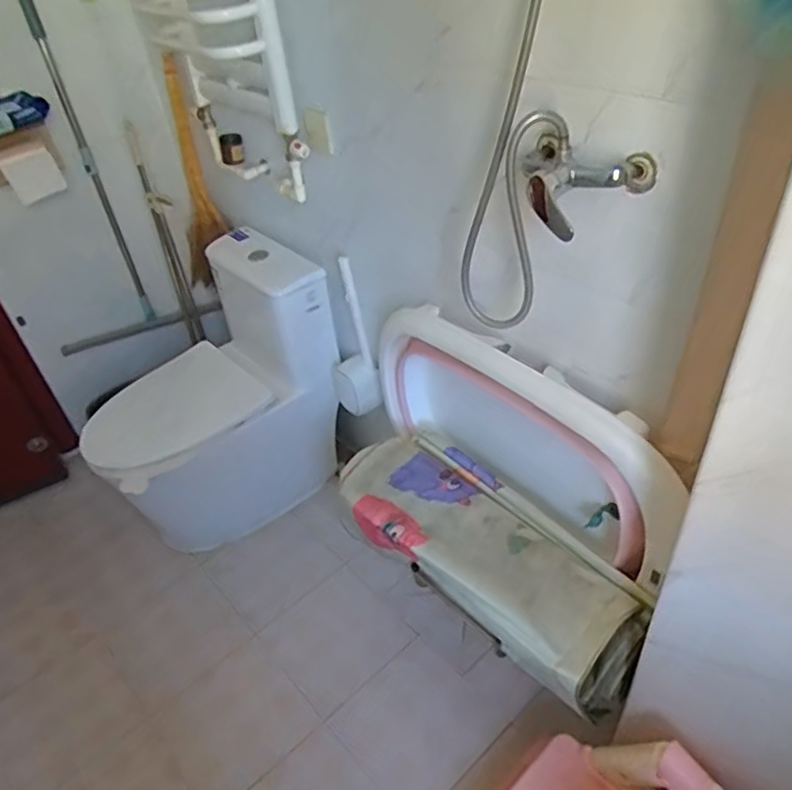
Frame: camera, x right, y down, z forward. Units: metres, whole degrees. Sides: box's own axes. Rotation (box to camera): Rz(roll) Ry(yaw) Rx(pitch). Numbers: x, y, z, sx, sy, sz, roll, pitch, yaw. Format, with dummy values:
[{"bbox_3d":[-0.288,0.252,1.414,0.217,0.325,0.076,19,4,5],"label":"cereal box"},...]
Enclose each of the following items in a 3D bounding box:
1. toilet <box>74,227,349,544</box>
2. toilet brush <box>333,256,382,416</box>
[{"bbox_3d":[-0.515,0.010,1.811,0.662,0.710,0.356,-28,44,-23],"label":"toilet"},{"bbox_3d":[-0.120,-0.133,1.685,0.109,0.482,0.129,-13,40,-6],"label":"toilet brush"}]

